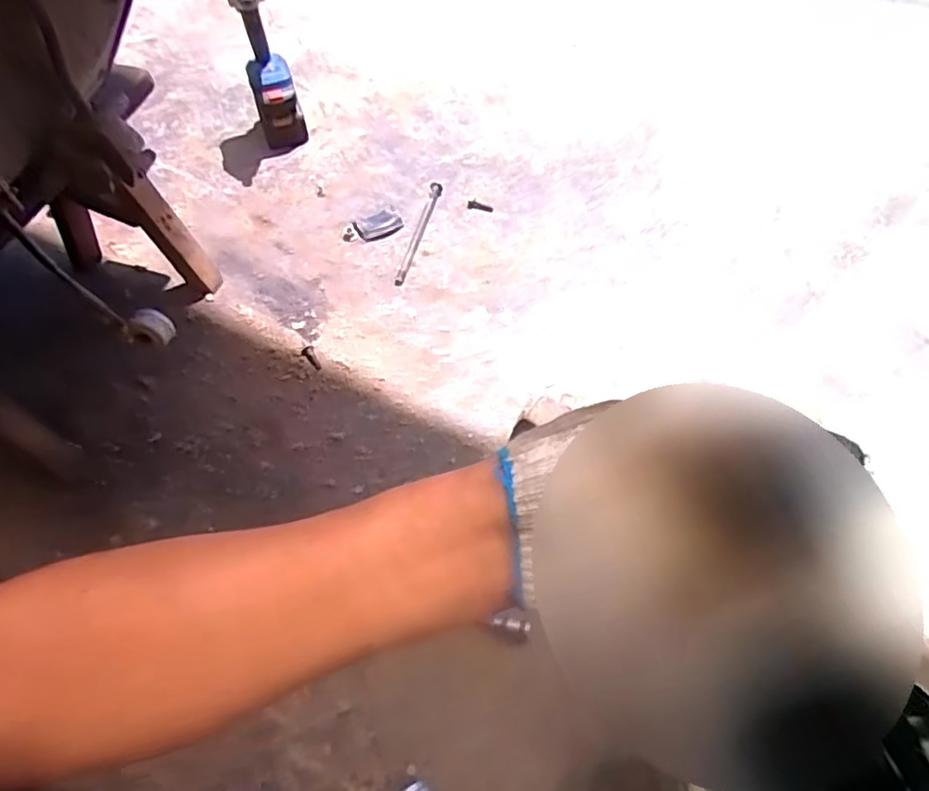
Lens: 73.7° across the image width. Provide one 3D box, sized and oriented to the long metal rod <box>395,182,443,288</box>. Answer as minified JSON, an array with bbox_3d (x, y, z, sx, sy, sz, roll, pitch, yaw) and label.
[{"bbox_3d":[-0.070,-0.261,0.981,0.019,0.015,0.225,12,57,7],"label":"long metal rod"}]

